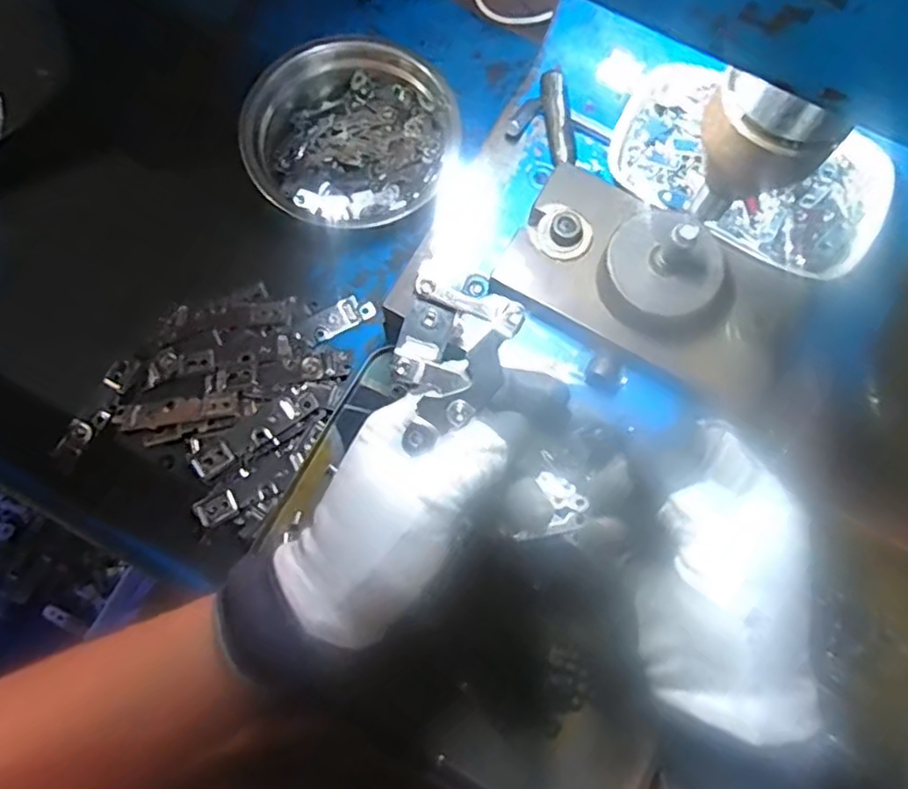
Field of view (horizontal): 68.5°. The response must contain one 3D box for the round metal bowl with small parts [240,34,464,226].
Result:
[{"bbox_3d":[-0.072,-0.183,0.481,0.140,0.059,0.131,0,76,-2],"label":"round metal bowl with small parts"}]

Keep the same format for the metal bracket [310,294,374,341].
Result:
[{"bbox_3d":[-0.080,-0.055,0.474,0.046,0.005,0.019,-32,79,-9],"label":"metal bracket"}]

